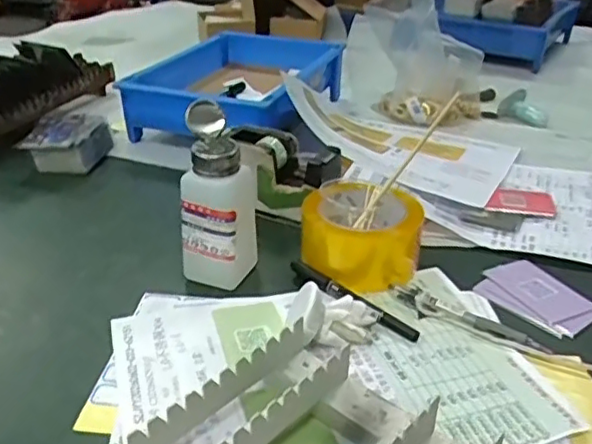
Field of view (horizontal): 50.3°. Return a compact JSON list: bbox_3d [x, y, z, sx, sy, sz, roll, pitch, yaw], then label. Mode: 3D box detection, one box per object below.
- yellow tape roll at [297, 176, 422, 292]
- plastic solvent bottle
[{"bbox_3d":[0.062,0.009,0.582,0.101,0.070,0.101,1,29,0],"label":"yellow tape roll"},{"bbox_3d":[-0.066,-0.018,0.539,0.061,0.143,0.059,4,30,5],"label":"plastic solvent bottle"}]

